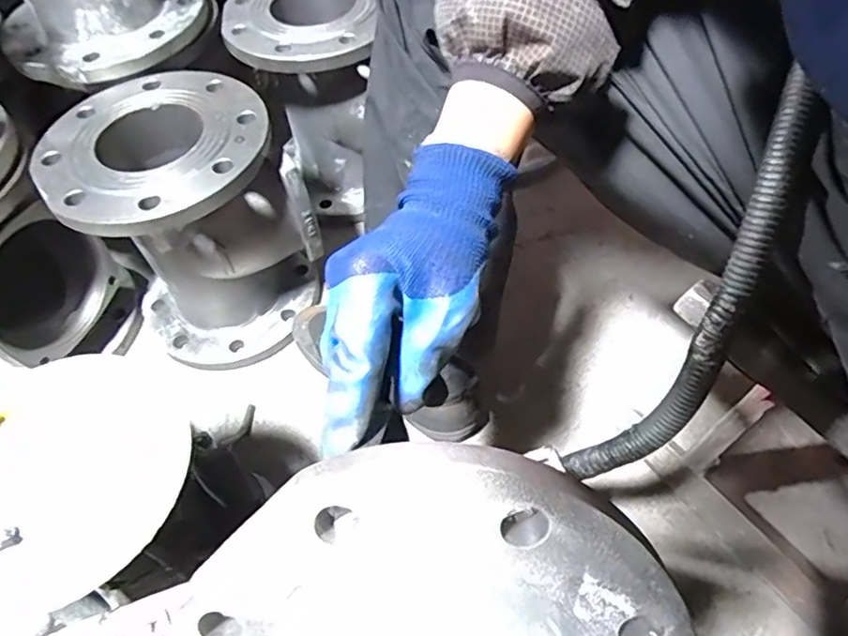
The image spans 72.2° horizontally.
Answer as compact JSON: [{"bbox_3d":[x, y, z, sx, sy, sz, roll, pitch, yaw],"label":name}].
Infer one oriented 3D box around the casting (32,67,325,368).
[{"bbox_3d":[-0.244,-0.097,0.636,0.202,0.248,0.197,-33,60,-18],"label":"casting"}]

